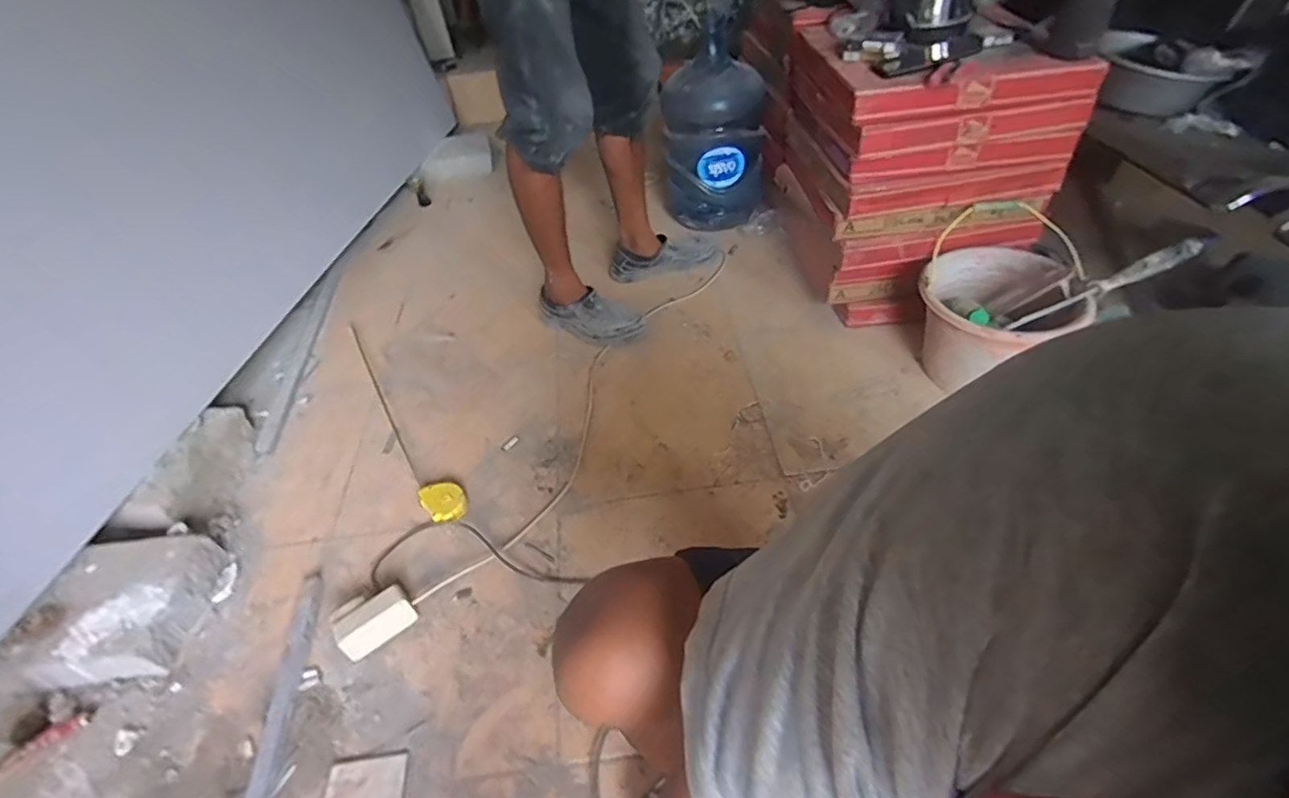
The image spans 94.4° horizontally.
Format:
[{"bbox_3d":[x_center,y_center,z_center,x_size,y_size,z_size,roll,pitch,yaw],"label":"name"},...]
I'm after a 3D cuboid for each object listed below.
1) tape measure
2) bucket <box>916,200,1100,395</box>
[{"bbox_3d":[-0.528,0.012,1.249,0.068,0.026,0.716,-29,50,-20],"label":"tape measure"},{"bbox_3d":[0.651,-0.163,1.125,0.267,0.269,0.305,2,46,8],"label":"bucket"}]

